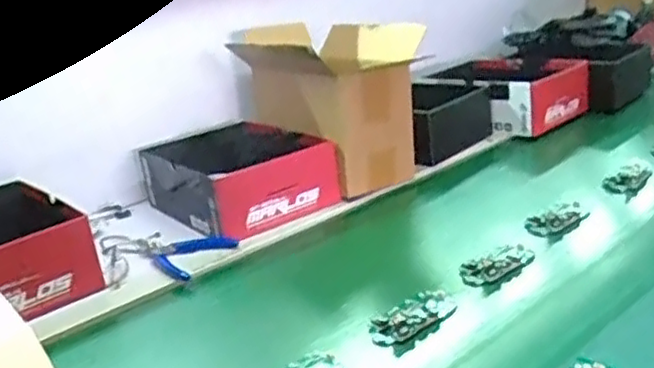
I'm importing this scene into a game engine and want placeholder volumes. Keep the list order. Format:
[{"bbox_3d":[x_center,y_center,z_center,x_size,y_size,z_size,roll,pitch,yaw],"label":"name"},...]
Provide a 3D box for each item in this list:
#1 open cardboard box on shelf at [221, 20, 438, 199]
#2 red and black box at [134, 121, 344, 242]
[{"bbox_3d":[0.001,-0.123,1.058,0.183,0.206,0.282,-21,25,-35],"label":"open cardboard box on shelf"},{"bbox_3d":[-0.133,-0.020,0.999,0.188,0.094,0.259,-20,24,-32],"label":"red and black box"}]

